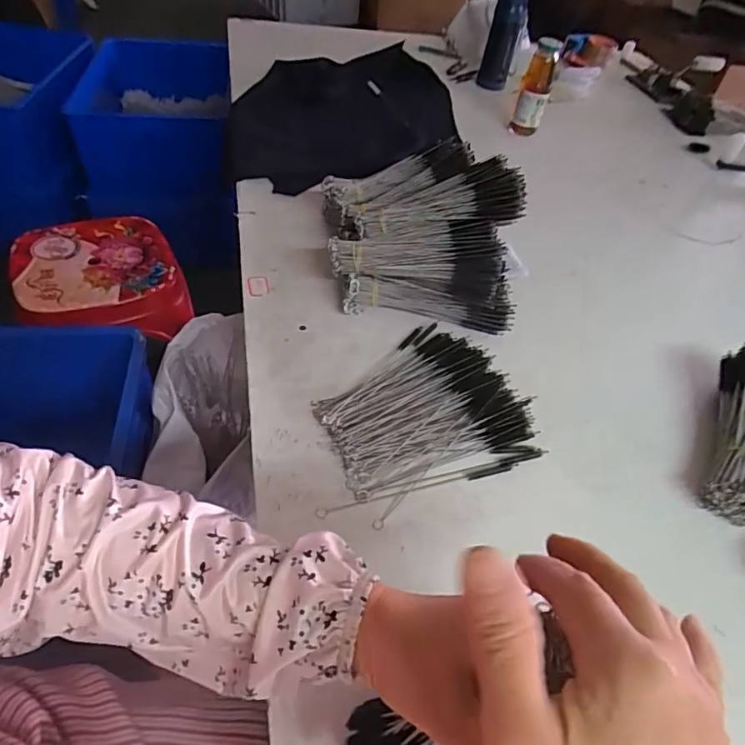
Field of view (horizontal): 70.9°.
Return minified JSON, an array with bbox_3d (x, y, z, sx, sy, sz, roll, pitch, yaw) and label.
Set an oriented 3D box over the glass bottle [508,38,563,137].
[{"bbox_3d":[0.303,-0.525,0.994,0.064,0.162,0.057,14,47,6],"label":"glass bottle"}]

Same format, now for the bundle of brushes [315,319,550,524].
[{"bbox_3d":[0.043,0.035,0.532,0.204,0.031,0.184,-17,52,-21],"label":"bundle of brushes"}]

